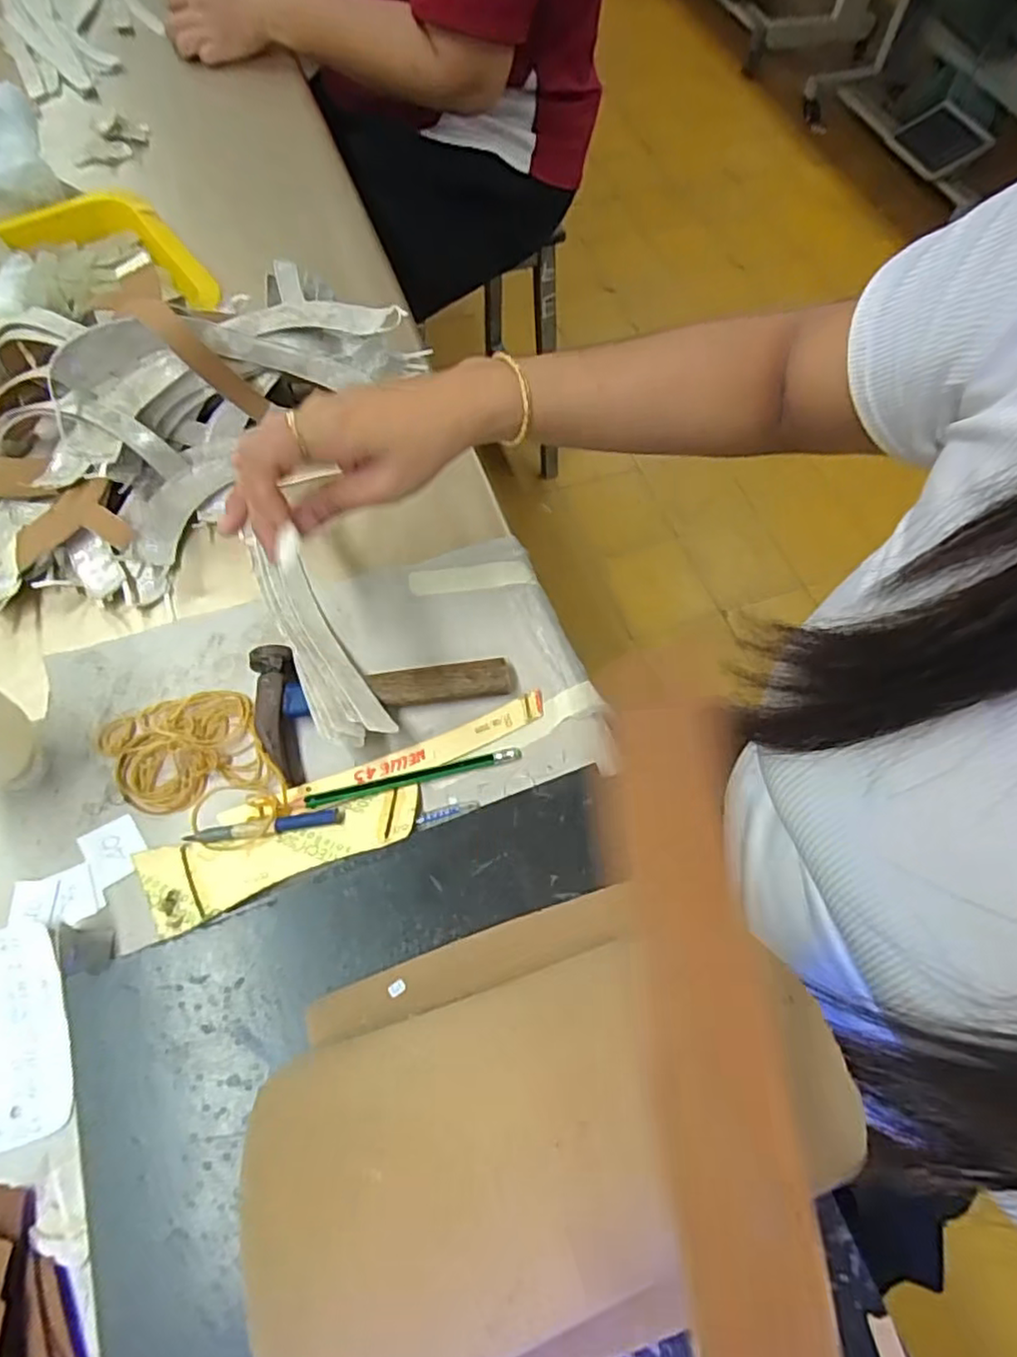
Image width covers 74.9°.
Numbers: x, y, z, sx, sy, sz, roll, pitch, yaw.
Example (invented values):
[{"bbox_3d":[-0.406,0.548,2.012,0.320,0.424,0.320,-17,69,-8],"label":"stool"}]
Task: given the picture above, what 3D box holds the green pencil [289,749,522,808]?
[{"bbox_3d":[-0.061,0.061,0.408,0.139,0.005,0.008,-12,65,-9],"label":"green pencil"}]

